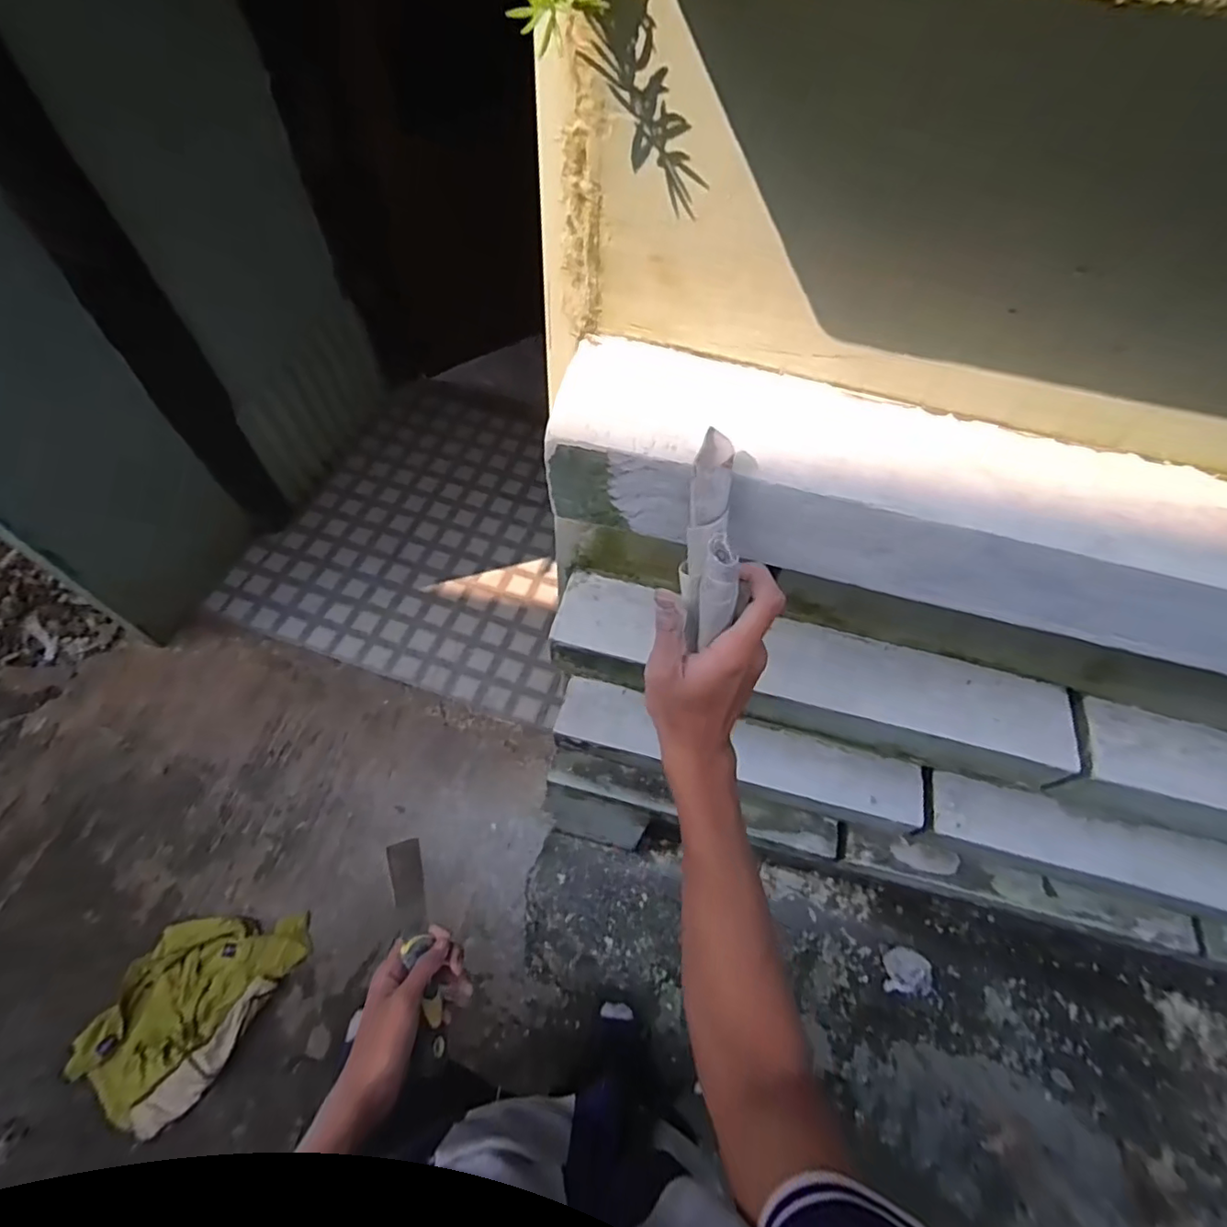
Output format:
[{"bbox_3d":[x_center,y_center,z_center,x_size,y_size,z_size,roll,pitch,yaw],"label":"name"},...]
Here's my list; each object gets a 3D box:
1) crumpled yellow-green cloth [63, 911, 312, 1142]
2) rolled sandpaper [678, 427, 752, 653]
[{"bbox_3d":[-0.952,0.874,1.308,0.303,0.070,0.429,25,61,11],"label":"crumpled yellow-green cloth"},{"bbox_3d":[0.061,-0.041,0.350,0.031,0.131,0.040,-7,28,-8],"label":"rolled sandpaper"}]

